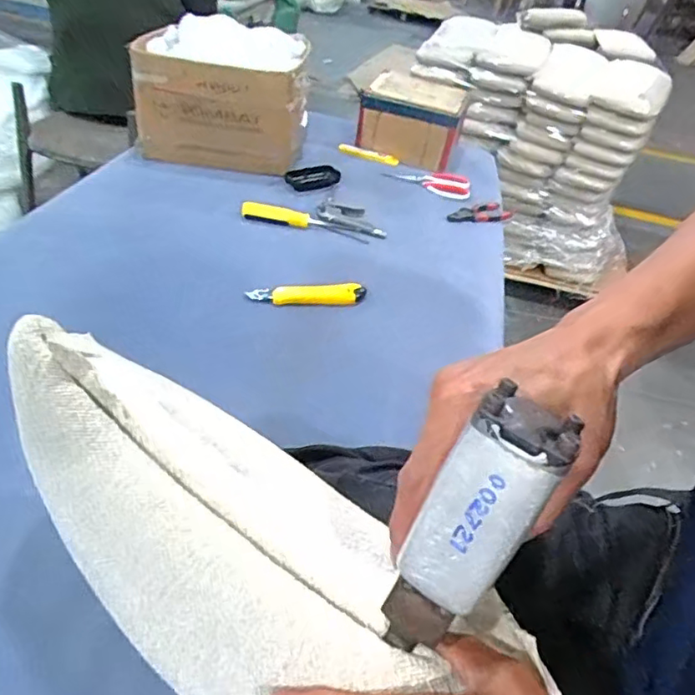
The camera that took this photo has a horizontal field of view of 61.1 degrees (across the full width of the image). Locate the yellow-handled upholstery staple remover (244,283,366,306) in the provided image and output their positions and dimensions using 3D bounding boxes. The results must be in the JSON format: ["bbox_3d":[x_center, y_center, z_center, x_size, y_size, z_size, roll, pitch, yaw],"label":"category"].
[{"bbox_3d":[-0.057,-0.075,0.841,0.168,0.022,0.022,-2,39,-16],"label":"yellow-handled upholstery staple remover"}]

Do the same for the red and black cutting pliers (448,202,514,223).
[{"bbox_3d":[0.252,-0.259,1.141,0.143,0.013,0.055,-9,41,-24],"label":"red and black cutting pliers"}]

